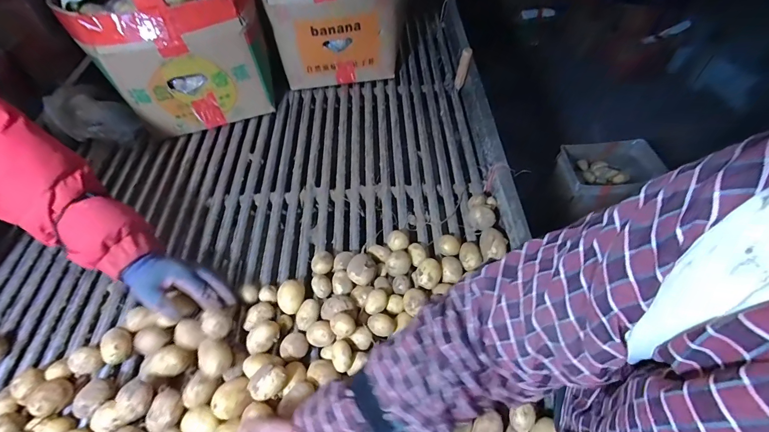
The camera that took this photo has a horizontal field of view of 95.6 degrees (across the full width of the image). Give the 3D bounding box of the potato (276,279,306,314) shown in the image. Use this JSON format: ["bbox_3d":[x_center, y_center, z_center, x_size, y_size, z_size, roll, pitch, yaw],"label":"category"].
[{"bbox_3d":[-0.148,0.131,0.558,0.046,0.032,0.047,-1,52,1],"label":"potato"}]

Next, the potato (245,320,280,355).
[{"bbox_3d":[-0.178,0.180,0.511,0.051,0.034,0.037,-25,56,-17],"label":"potato"}]

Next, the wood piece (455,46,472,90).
[{"bbox_3d":[0.185,-0.349,0.821,0.025,0.103,0.015,9,53,8],"label":"wood piece"}]

